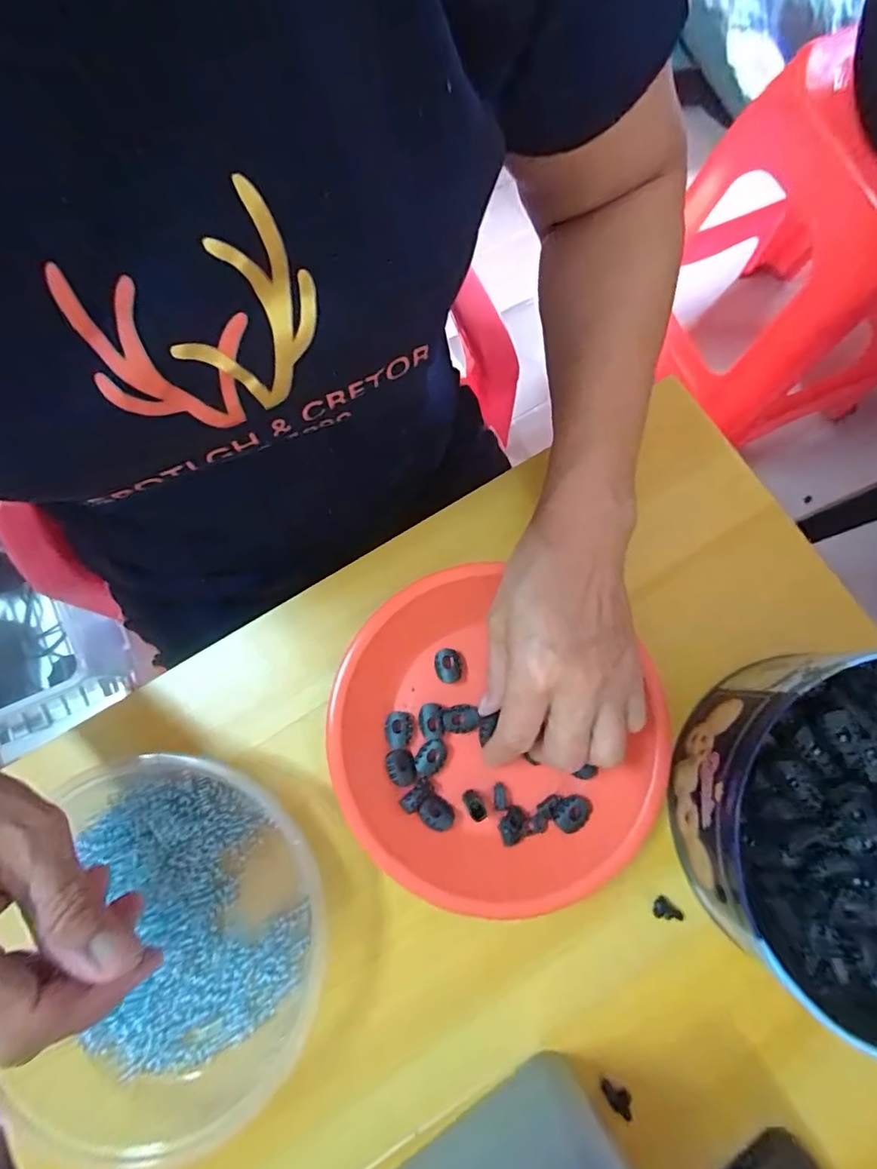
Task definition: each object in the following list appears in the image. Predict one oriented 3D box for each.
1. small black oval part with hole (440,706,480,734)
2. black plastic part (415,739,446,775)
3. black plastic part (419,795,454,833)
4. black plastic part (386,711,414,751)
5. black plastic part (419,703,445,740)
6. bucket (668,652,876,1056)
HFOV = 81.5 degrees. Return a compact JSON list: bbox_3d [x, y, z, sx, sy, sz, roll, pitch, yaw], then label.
[{"bbox_3d":[0.014,0.085,0.319,0.023,0.004,0.016,-2,78,-1],"label":"small black oval part with hole"},{"bbox_3d":[-0.004,0.107,0.313,0.016,0.004,0.021,33,80,6],"label":"black plastic part"},{"bbox_3d":[-0.001,0.139,0.307,0.021,0.007,0.016,39,81,7],"label":"black plastic part"},{"bbox_3d":[-0.025,0.091,0.319,0.017,0.008,0.022,3,78,0],"label":"black plastic part"},{"bbox_3d":[-0.005,0.085,0.317,0.015,0.004,0.021,-9,79,-2],"label":"black plastic part"},{"bbox_3d":[0.237,0.134,0.270,0.191,0.067,0.187,0,78,0],"label":"bucket"}]

